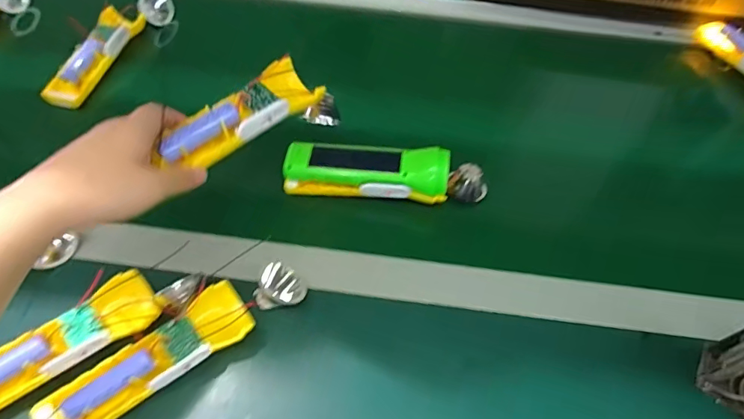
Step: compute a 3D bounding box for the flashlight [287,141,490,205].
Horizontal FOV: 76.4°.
[{"bbox_3d":[0.016,-0.041,0.483,0.202,0.051,0.054,7,55,2],"label":"flashlight"}]

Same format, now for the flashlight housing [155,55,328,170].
[{"bbox_3d":[-0.103,-0.075,0.380,0.049,0.025,0.141,38,59,19],"label":"flashlight housing"}]

